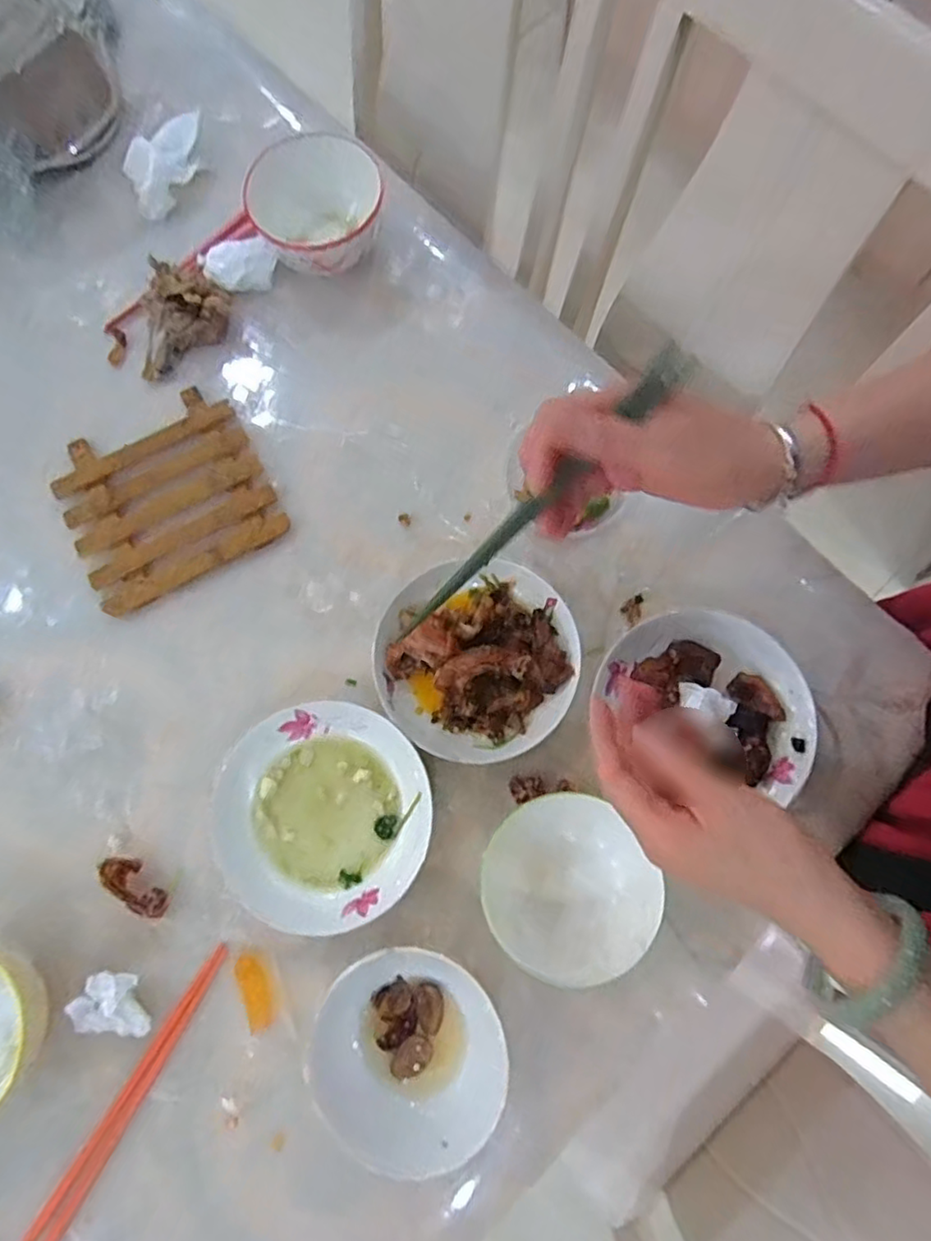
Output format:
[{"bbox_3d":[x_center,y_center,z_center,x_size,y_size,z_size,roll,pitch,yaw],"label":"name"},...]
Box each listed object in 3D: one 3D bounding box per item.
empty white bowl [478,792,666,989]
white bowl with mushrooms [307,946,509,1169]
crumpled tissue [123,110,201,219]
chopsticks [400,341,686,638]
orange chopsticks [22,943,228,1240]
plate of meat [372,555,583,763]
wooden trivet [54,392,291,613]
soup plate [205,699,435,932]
[{"bbox_3d":[0.073,0.194,0.475,0.115,0.064,0.118,0,78,2],"label":"empty white bowl"},{"bbox_3d":[-0.040,0.302,0.458,0.126,0.059,0.127,0,78,2],"label":"white bowl with mushrooms"},{"bbox_3d":[-0.309,-0.469,0.648,0.059,0.031,0.105,23,80,6],"label":"crumpled tissue"},{"bbox_3d":[0.034,-0.060,0.367,0.229,0.016,0.014,-43,78,28],"label":"chopsticks"},{"bbox_3d":[-0.249,0.353,0.479,0.022,0.009,0.234,30,80,7],"label":"orange chopsticks"},{"bbox_3d":[0.009,0.031,0.529,0.160,0.044,0.157,0,78,2],"label":"plate of meat"},{"bbox_3d":[-0.274,-0.113,0.586,0.176,0.011,0.170,-27,79,-4],"label":"wooden trivet"},{"bbox_3d":[-0.114,0.151,0.511,0.170,0.028,0.162,0,78,2],"label":"soup plate"}]

